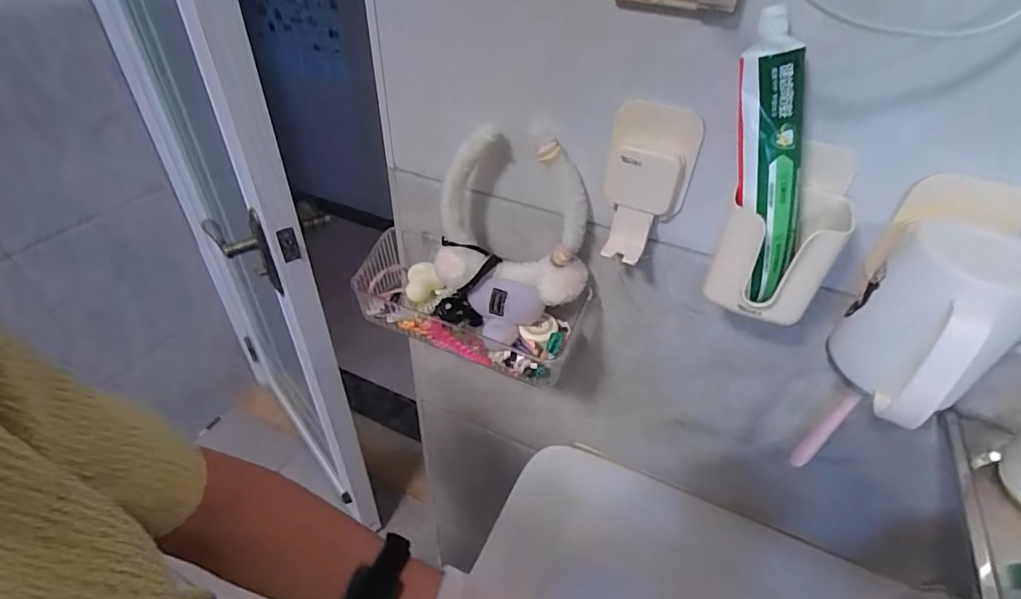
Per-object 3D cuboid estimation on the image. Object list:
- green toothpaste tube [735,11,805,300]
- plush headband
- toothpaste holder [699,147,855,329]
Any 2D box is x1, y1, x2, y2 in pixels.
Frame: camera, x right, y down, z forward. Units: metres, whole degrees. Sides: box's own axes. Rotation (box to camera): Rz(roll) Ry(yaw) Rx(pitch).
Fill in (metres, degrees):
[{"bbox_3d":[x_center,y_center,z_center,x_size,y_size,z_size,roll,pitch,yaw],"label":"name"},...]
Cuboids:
[{"bbox_3d":[0.176,-0.089,0.348,0.033,0.193,0.039,-23,24,-27],"label":"green toothpaste tube"},{"bbox_3d":[-0.005,-0.058,0.483,0.146,0.173,0.093,25,46,24],"label":"plush headband"},{"bbox_3d":[0.197,-0.047,0.373,0.086,0.103,0.077,12,42,10],"label":"toothpaste holder"}]

